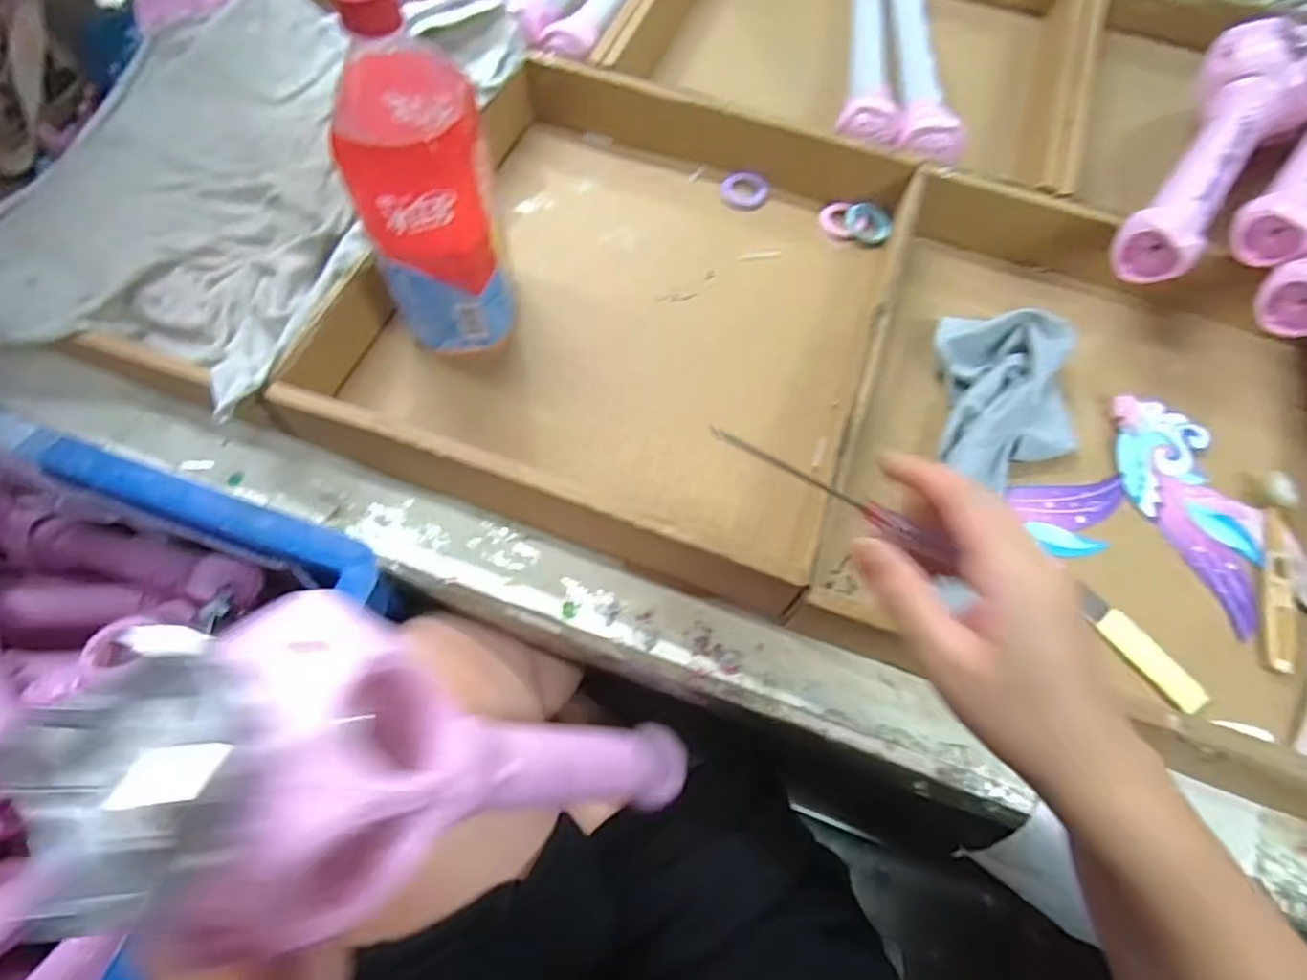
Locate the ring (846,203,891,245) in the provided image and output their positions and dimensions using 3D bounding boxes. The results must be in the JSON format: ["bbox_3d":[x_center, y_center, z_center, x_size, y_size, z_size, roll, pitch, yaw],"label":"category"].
[{"bbox_3d":[0.176,-0.218,0.544,0.036,0.005,0.037,1,65,-2],"label":"ring"}]

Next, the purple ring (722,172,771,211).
[{"bbox_3d":[0.077,-0.253,0.562,0.039,0.005,0.041,1,65,-2],"label":"purple ring"}]

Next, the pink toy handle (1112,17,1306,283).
[{"bbox_3d":[0.441,-0.270,0.531,0.090,0.091,0.343,38,74,16],"label":"pink toy handle"}]

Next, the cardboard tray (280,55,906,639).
[{"bbox_3d":[-0.011,-0.143,0.476,0.337,0.069,0.373,20,66,7],"label":"cardboard tray"}]

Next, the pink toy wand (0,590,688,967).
[{"bbox_3d":[-0.060,0.119,0.290,0.041,0.366,0.092,-10,66,19],"label":"pink toy wand"}]

